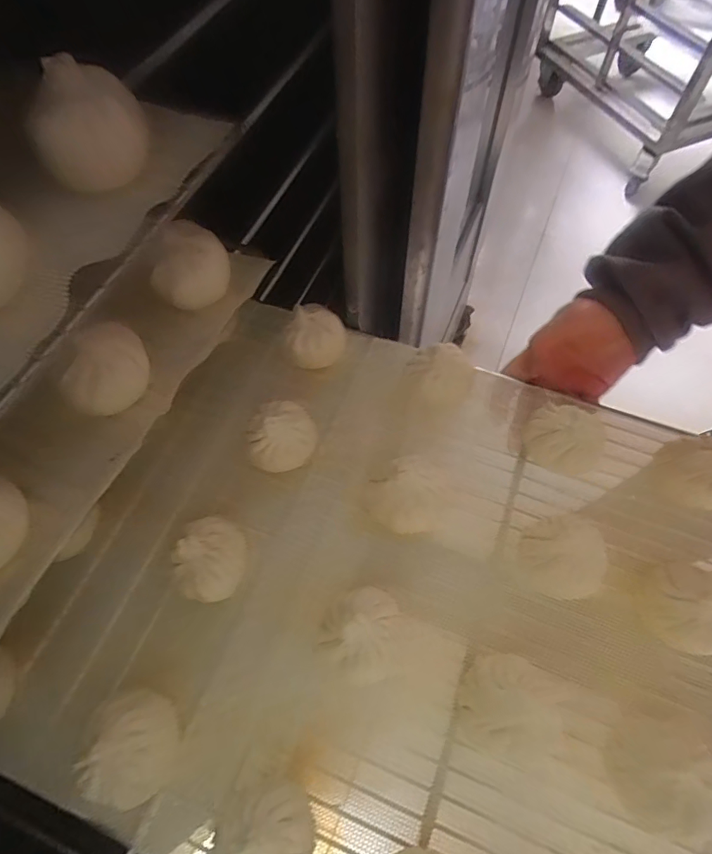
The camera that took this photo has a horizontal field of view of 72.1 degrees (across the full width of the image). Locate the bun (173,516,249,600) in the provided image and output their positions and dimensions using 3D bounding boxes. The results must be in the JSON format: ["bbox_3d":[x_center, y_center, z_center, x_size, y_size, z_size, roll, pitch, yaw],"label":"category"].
[{"bbox_3d":[-0.093,0.087,0.319,0.041,0.038,0.050,18,63,7],"label":"bun"}]

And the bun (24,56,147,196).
[{"bbox_3d":[-0.124,-0.142,0.228,0.043,0.042,0.043,-4,62,-4],"label":"bun"}]

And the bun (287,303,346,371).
[{"bbox_3d":[-0.032,-0.077,0.404,0.044,0.037,0.040,-1,62,-3],"label":"bun"}]

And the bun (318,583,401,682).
[{"bbox_3d":[0.002,0.126,0.298,0.048,0.043,0.052,1,62,-2],"label":"bun"}]

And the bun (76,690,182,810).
[{"bbox_3d":[-0.121,0.178,0.272,0.047,0.046,0.052,9,62,3],"label":"bun"}]

